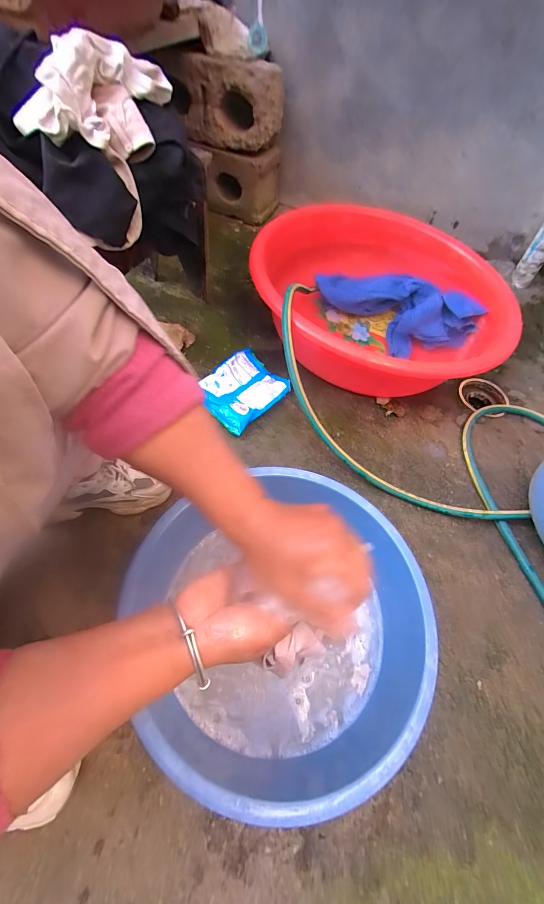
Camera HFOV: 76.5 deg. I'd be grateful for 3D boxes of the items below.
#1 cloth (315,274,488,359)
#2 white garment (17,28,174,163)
[{"bbox_3d":[0.290,-0.348,0.803,0.339,0.037,0.200,43,85,12],"label":"cloth"},{"bbox_3d":[-0.214,-0.434,0.426,0.154,0.088,0.137,-2,57,-5],"label":"white garment"}]

